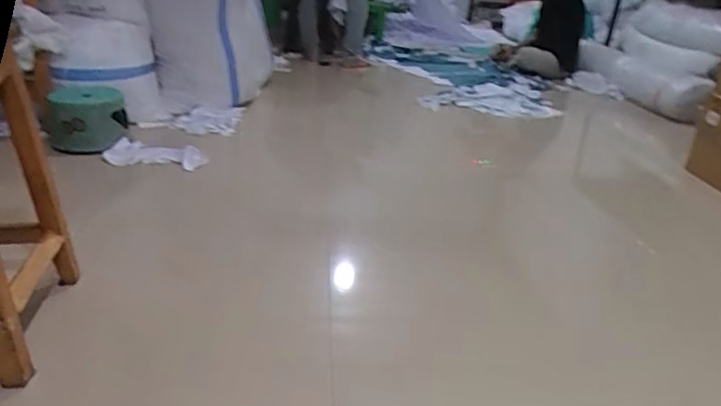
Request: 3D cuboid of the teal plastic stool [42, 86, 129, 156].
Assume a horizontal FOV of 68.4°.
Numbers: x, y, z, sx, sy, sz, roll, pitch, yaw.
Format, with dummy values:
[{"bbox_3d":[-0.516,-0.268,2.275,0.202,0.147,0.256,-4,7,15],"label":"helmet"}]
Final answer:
[{"bbox_3d":[-0.856,-0.273,1.669,0.220,0.178,0.202,-7,24,-23],"label":"teal plastic stool"}]

